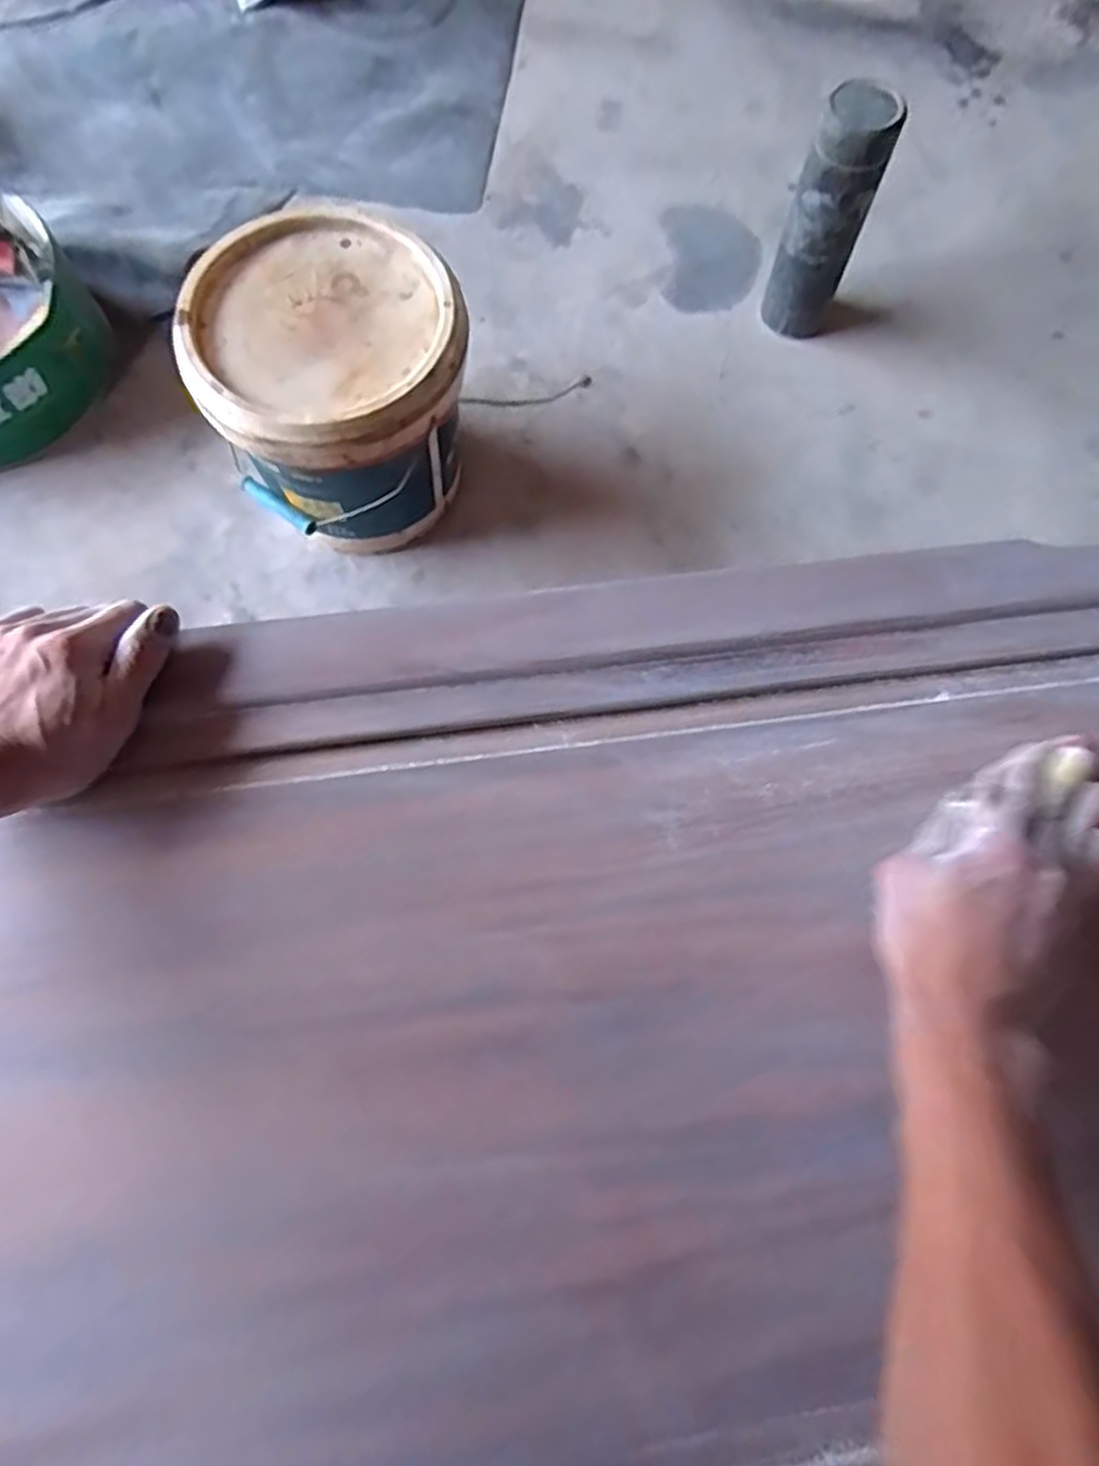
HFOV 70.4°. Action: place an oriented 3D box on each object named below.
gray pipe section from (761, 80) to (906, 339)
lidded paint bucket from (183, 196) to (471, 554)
[{"bbox_3d":[0.258,-0.474,0.732,0.062,0.211,0.059,0,74,0],"label":"gray pipe section"},{"bbox_3d":[-0.169,-0.282,0.672,0.199,0.193,0.203,1,74,-2],"label":"lidded paint bucket"}]

